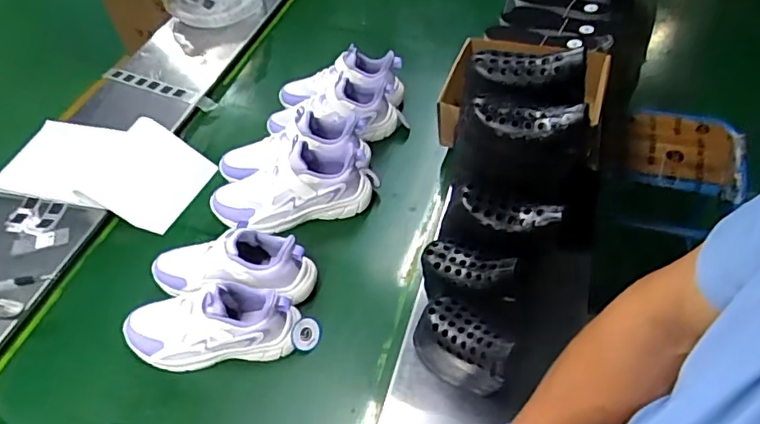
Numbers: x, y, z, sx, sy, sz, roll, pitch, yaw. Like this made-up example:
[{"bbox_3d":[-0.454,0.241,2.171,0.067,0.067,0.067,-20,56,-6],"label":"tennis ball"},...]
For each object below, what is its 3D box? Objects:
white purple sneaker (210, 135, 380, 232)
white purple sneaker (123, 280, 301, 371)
[{"bbox_3d":[-0.149,-0.050,0.963,0.286,0.126,0.110,-12,48,-7],"label":"white purple sneaker"},{"bbox_3d":[-0.245,0.150,0.789,0.246,0.106,0.101,-1,48,4],"label":"white purple sneaker"}]

